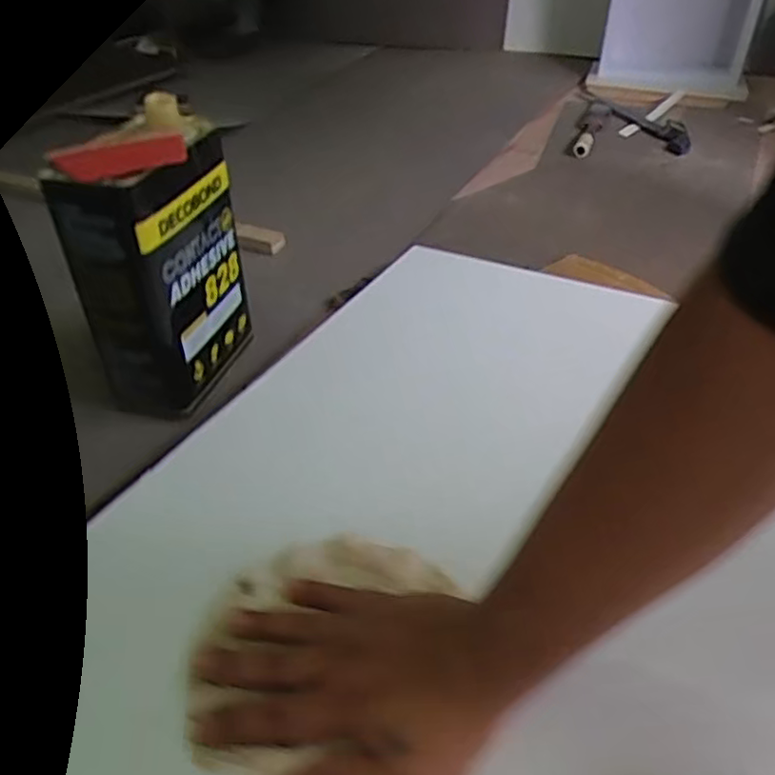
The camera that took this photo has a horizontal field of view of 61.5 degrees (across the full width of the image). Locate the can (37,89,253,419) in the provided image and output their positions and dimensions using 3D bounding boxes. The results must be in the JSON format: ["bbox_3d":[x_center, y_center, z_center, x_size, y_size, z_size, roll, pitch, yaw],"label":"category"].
[{"bbox_3d":[-0.218,-0.119,0.631,0.103,0.227,0.165,6,41,9],"label":"can"}]

